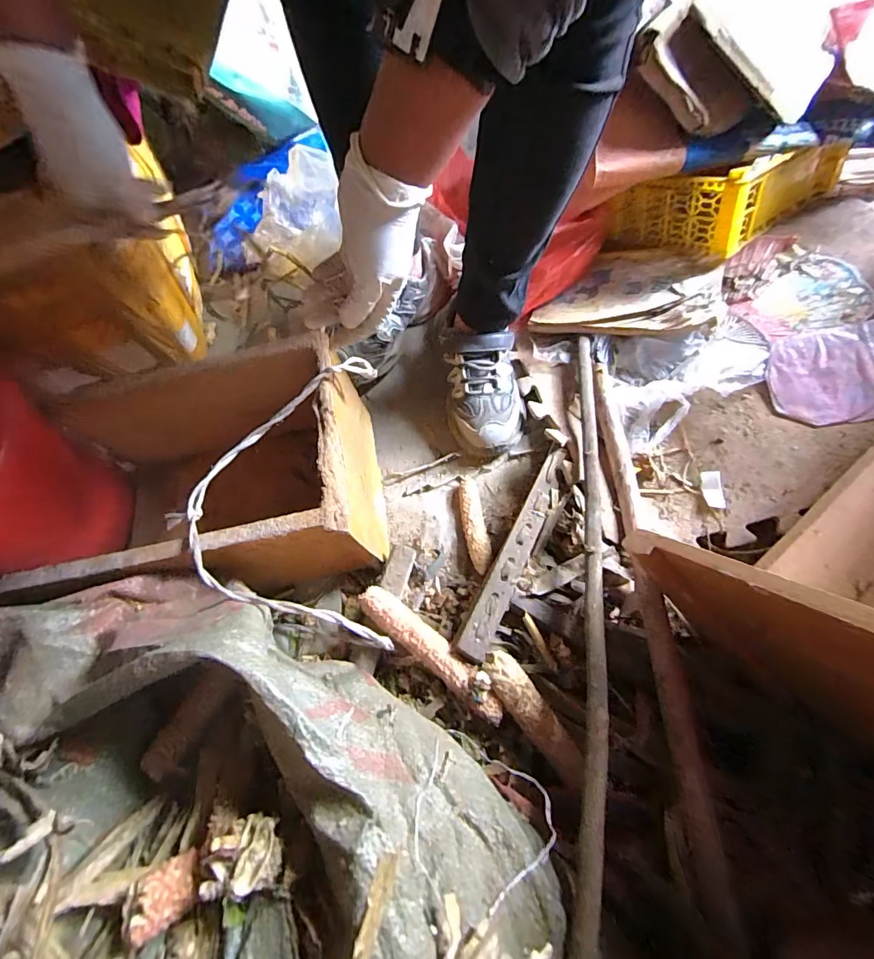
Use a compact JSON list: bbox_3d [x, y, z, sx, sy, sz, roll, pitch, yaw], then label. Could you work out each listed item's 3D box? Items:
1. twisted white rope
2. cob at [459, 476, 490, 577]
[{"bbox_3d":[-0.157,0.013,0.418,0.207,0.057,0.292,-6,68,-2],"label":"twisted white rope"},{"bbox_3d":[0.047,0.055,0.577,0.027,0.025,0.133,-8,68,-3],"label":"cob"}]

